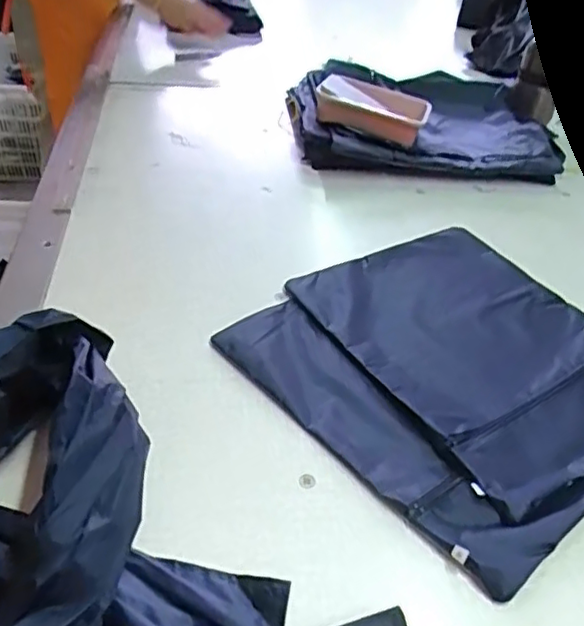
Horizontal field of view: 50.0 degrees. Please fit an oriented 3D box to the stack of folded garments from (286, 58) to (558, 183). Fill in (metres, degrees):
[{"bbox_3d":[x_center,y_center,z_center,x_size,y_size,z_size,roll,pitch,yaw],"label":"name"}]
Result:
[{"bbox_3d":[0.212,-0.332,1.043,0.435,0.062,0.356,8,41,2],"label":"stack of folded garments"}]

